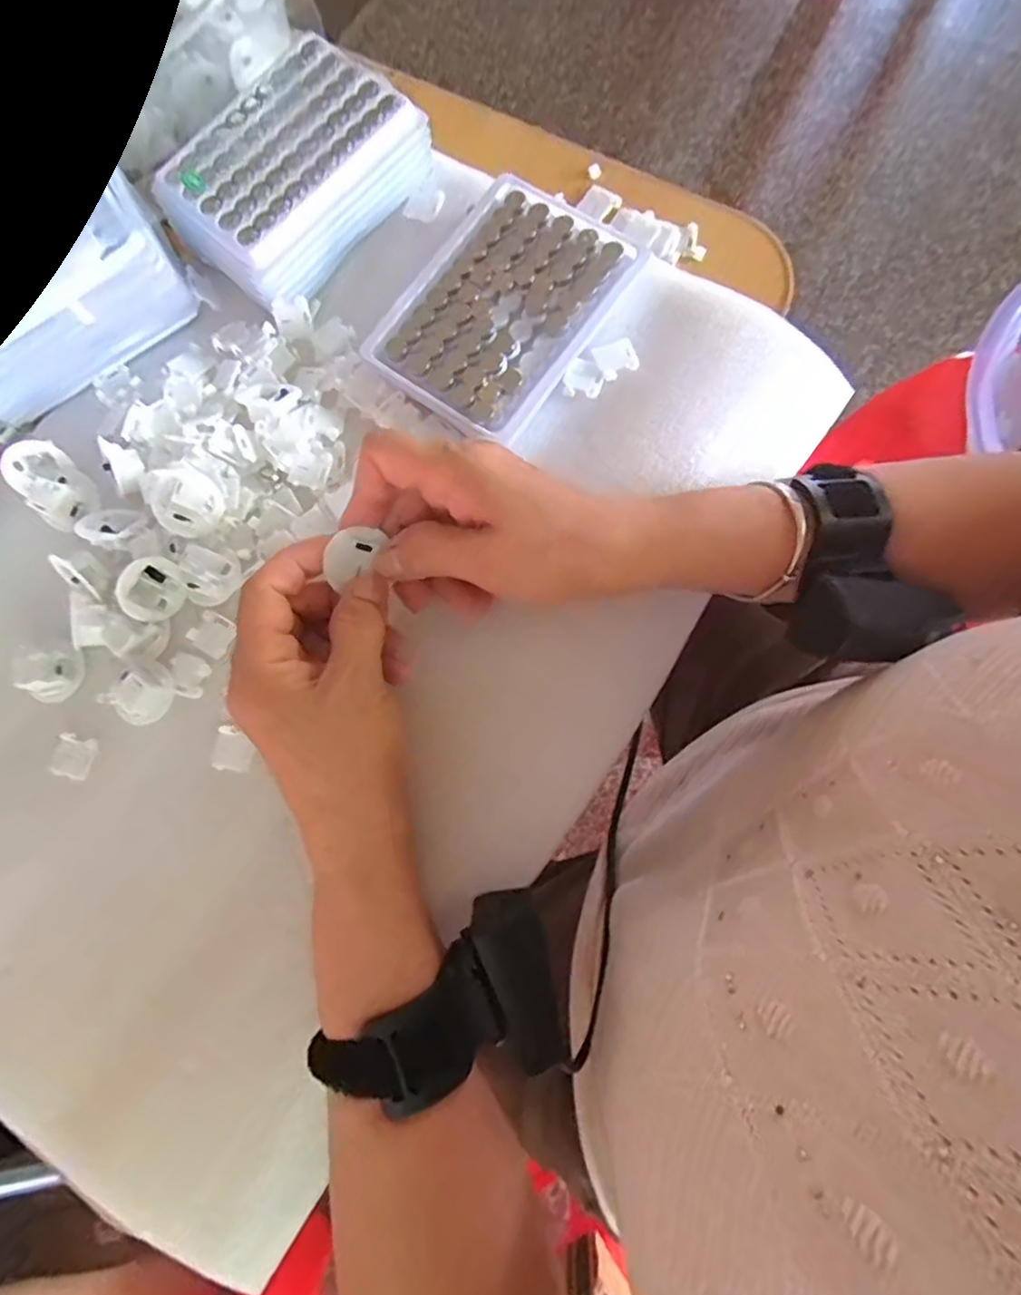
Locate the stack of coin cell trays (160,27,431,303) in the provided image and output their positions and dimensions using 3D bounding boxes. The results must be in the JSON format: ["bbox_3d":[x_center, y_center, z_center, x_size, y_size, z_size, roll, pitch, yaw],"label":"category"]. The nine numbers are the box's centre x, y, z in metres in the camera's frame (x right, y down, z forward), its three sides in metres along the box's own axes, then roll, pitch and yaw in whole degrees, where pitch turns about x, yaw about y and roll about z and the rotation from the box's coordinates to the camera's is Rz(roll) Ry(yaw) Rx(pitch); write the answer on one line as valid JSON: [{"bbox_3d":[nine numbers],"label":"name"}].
[{"bbox_3d":[-0.121,-0.263,0.344,0.092,0.034,0.128,38,85,10],"label":"stack of coin cell trays"}]

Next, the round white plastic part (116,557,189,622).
[{"bbox_3d":[-0.182,-0.029,0.316,0.013,0.030,0.032,12,65,35],"label":"round white plastic part"}]

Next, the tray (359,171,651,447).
[{"bbox_3d":[-0.008,-0.179,0.324,0.101,0.017,0.127,35,85,10],"label":"tray"}]

